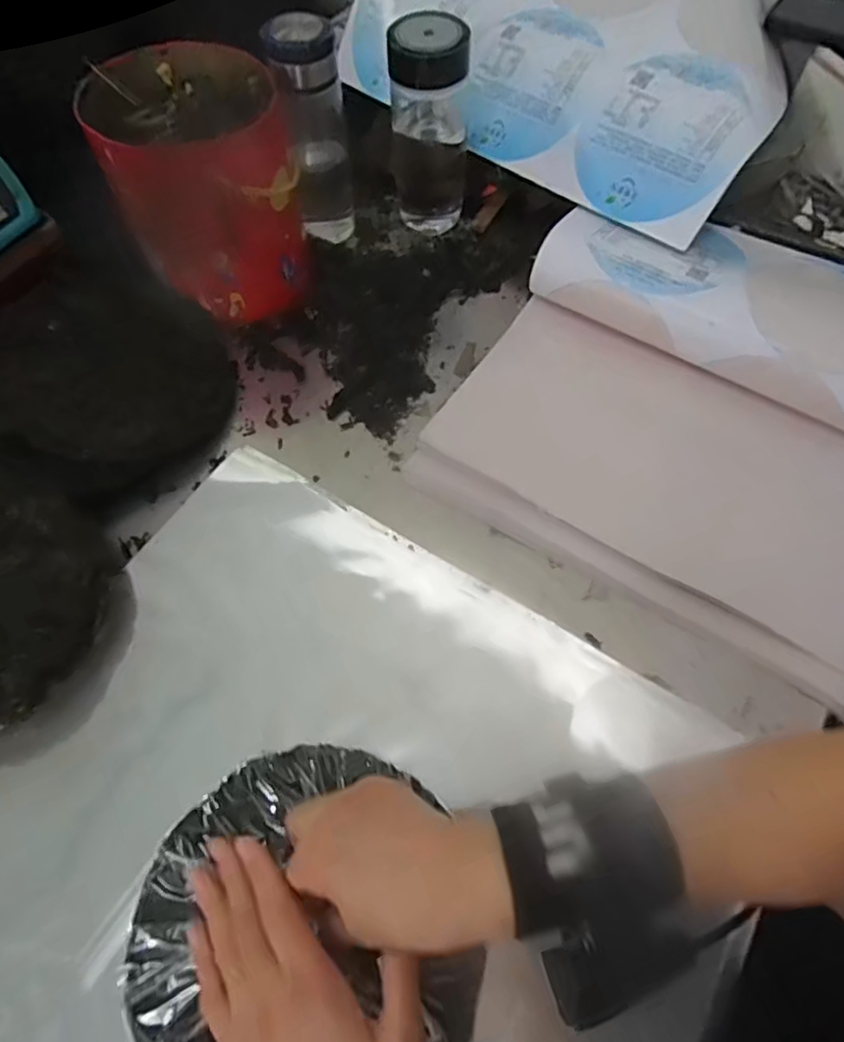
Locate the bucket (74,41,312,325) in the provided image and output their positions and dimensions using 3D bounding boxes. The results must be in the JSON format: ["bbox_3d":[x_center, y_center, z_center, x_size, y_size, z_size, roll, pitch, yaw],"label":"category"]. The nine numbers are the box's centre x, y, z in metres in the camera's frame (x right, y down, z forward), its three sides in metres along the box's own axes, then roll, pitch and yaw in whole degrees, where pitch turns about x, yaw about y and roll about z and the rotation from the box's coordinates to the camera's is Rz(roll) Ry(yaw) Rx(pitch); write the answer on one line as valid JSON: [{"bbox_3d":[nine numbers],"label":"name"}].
[{"bbox_3d":[-0.202,-0.313,0.569,0.157,0.179,0.173,-11,64,-6],"label":"bucket"}]

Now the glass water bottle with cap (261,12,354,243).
[{"bbox_3d":[-0.106,-0.376,0.591,0.055,0.198,0.060,-1,63,-1],"label":"glass water bottle with cap"}]

